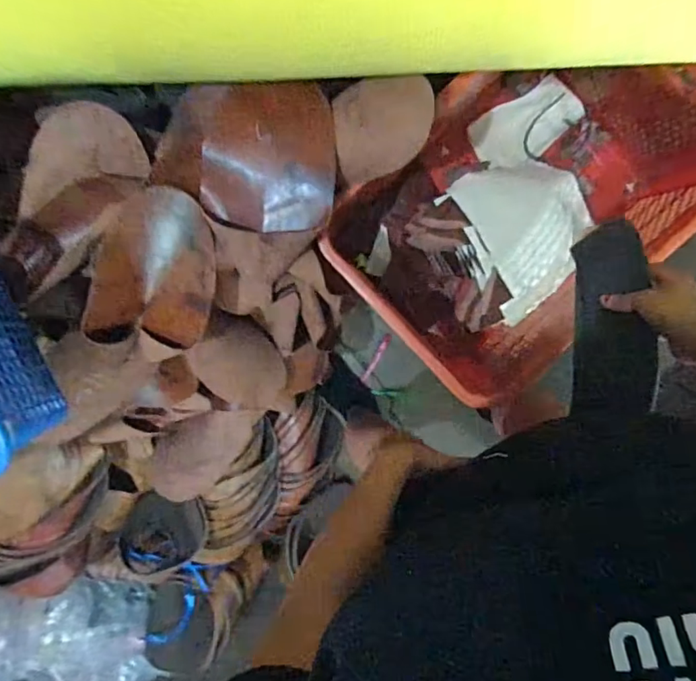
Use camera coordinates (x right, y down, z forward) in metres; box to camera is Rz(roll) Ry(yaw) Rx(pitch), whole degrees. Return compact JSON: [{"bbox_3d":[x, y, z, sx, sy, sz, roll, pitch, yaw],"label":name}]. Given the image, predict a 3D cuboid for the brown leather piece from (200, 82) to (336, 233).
[{"bbox_3d":[-0.094,-0.224,0.644,0.156,0.035,0.176,3,97,2],"label":"brown leather piece"}]

